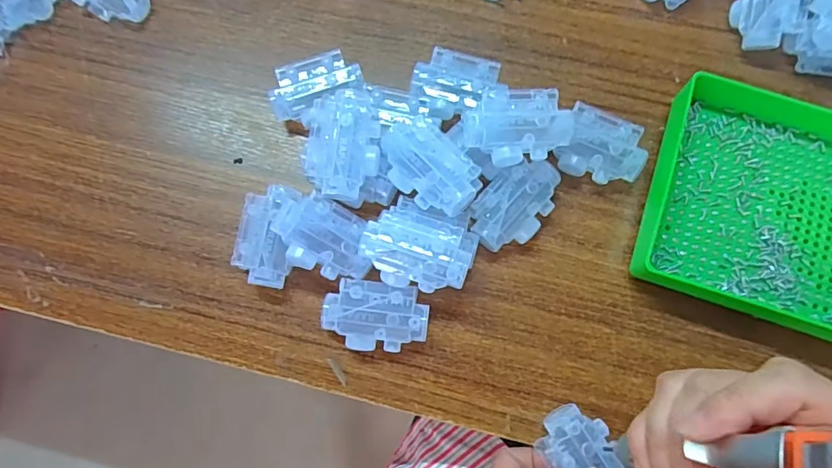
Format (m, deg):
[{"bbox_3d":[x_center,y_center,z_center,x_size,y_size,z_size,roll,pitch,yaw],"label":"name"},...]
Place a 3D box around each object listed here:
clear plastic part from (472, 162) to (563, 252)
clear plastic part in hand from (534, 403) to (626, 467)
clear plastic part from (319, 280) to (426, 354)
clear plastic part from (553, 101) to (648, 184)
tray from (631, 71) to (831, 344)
[{"bbox_3d":[0.070,-0.021,0.341,0.046,0.018,0.069,42,89,-5],"label":"clear plastic part"},{"bbox_3d":[0.107,0.145,0.305,0.042,0.022,0.070,-25,80,-4],"label":"clear plastic part in hand"},{"bbox_3d":[-0.027,0.056,0.329,0.068,0.029,0.044,5,79,2],"label":"clear plastic part"},{"bbox_3d":[0.133,-0.059,0.351,0.058,0.030,0.043,22,80,5],"label":"clear plastic part"},{"bbox_3d":[0.288,-0.008,0.337,0.243,0.037,0.160,19,80,4],"label":"tray"}]

